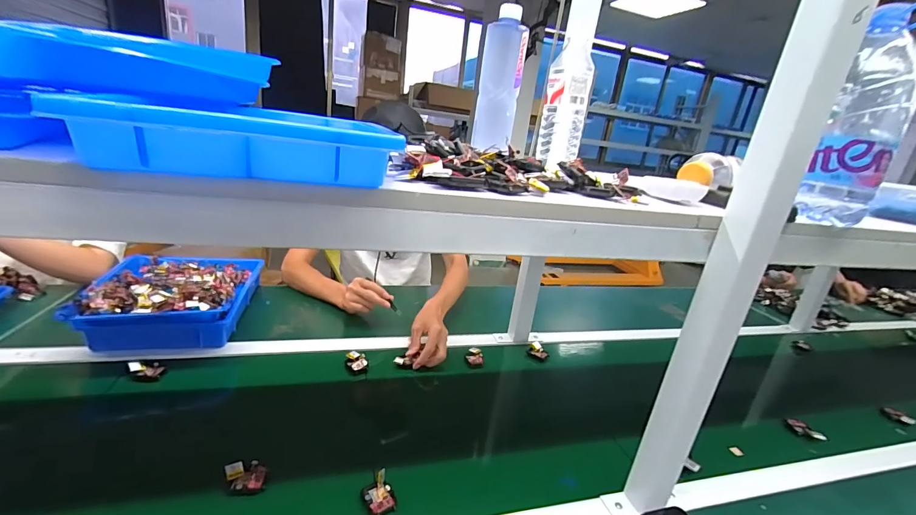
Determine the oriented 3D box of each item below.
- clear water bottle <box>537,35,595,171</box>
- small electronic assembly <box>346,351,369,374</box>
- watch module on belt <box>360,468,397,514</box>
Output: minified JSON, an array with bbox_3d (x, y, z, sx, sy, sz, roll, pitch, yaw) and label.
[{"bbox_3d":[0.176,-0.245,0.634,0.071,0.173,0.074,12,20,12],"label":"clear water bottle"},{"bbox_3d":[-0.201,0.209,0.770,0.041,0.018,0.050,1,21,-19],"label":"small electronic assembly"},{"bbox_3d":[-0.104,0.309,0.505,0.037,0.020,0.047,-5,23,-31],"label":"watch module on belt"}]

